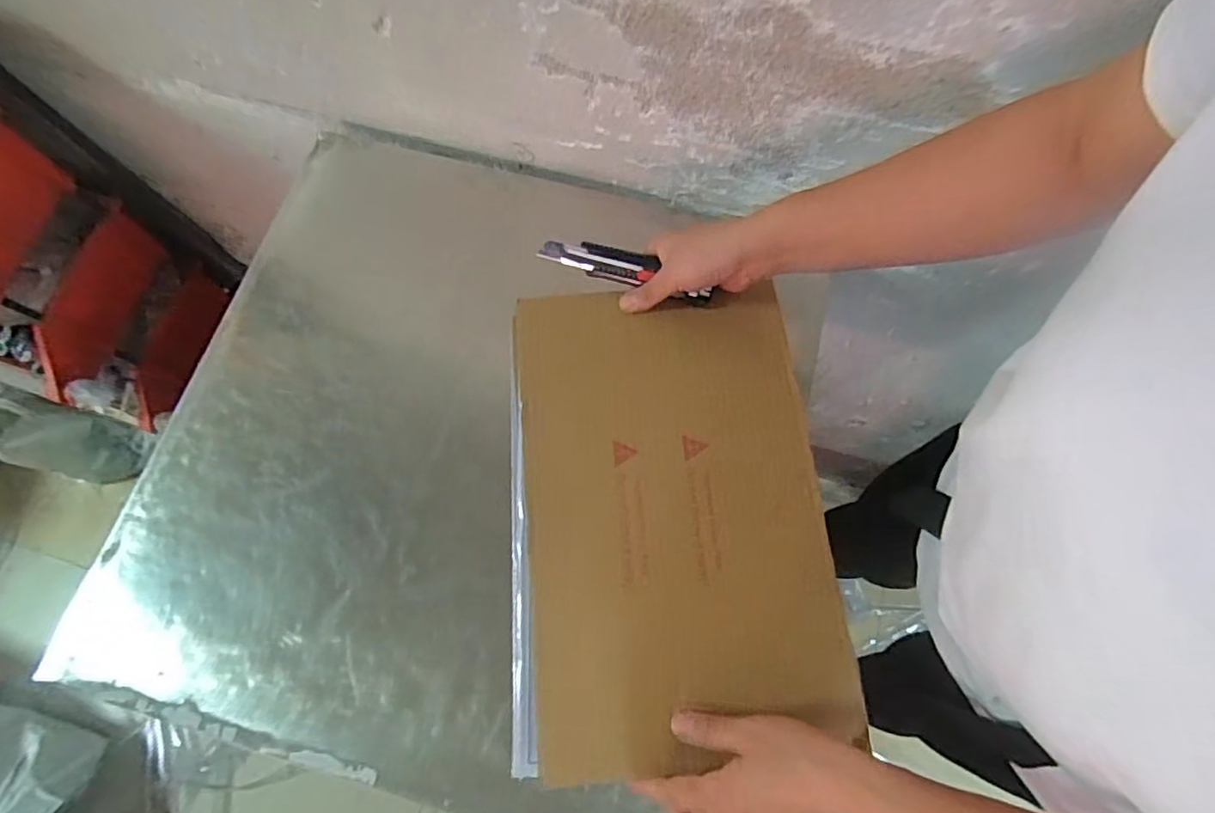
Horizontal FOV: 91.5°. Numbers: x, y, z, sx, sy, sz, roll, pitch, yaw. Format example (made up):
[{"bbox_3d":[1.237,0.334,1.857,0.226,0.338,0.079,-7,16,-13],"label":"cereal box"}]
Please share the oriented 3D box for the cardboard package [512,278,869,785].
[{"bbox_3d":[0.048,0.084,0.512,0.261,0.039,0.390,-3,74,-2],"label":"cardboard package"}]

